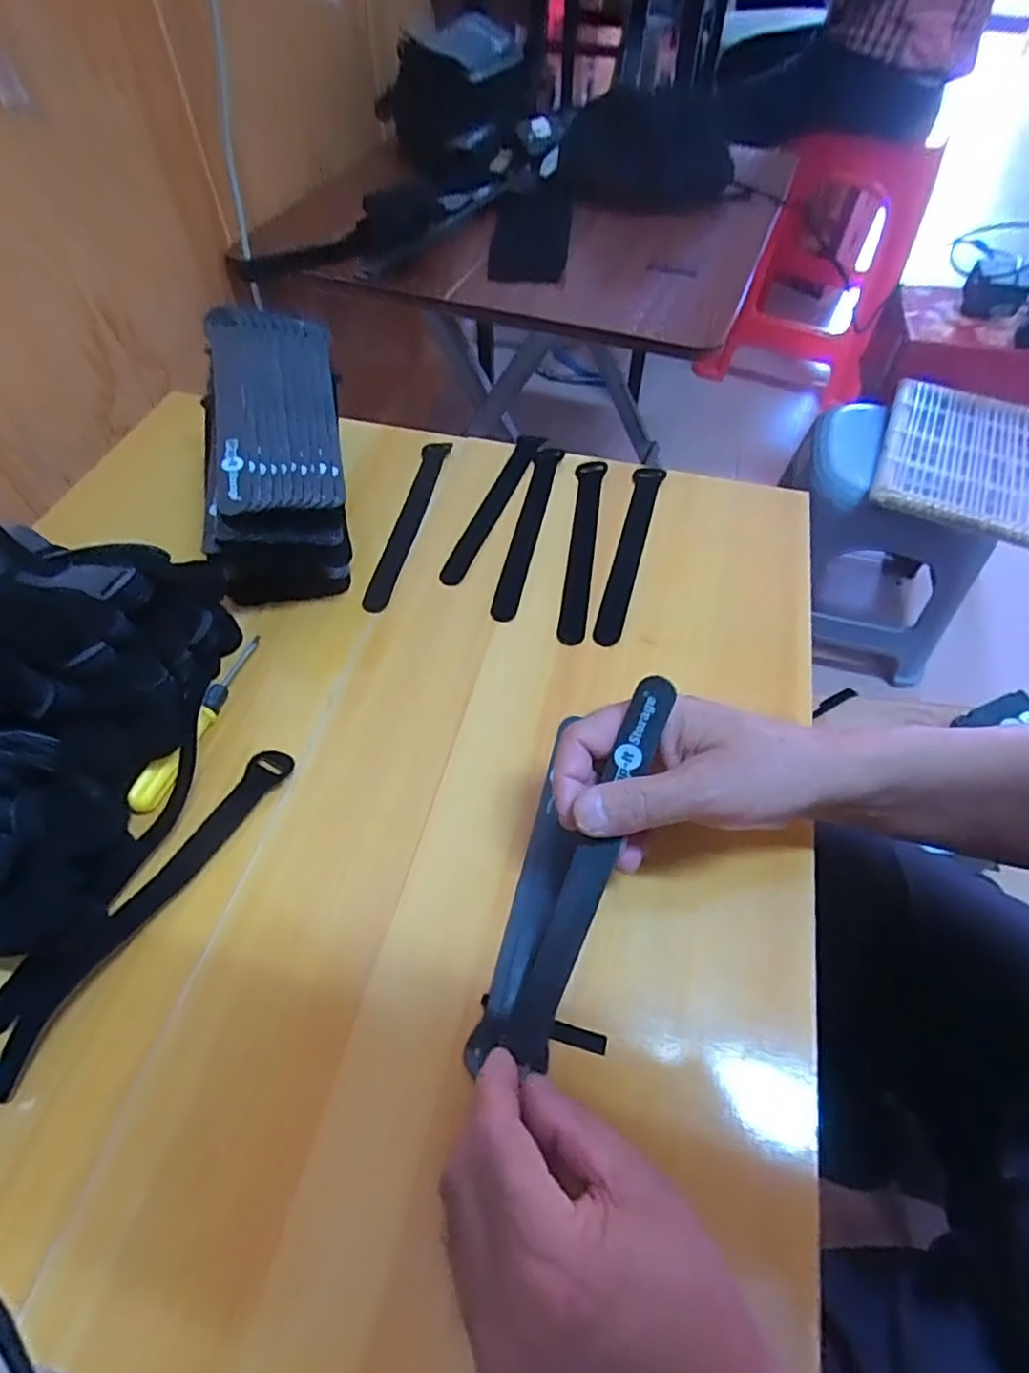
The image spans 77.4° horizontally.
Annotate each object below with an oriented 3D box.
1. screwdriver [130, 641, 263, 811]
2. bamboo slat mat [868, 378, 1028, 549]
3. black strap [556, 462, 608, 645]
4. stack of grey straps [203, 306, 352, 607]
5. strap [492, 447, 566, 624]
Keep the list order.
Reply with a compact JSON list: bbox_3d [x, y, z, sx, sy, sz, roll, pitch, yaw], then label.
[{"bbox_3d":[-0.188,0.019,0.390,0.015,0.016,0.126,17,57,10],"label":"screwdriver"},{"bbox_3d":[0.608,-0.303,0.850,0.219,0.030,0.291,21,58,13],"label":"bamboo slat mat"},{"bbox_3d":[0.051,-0.107,0.490,0.022,0.012,0.187,8,55,5],"label":"black strap"},{"bbox_3d":[-0.165,-0.171,0.462,0.097,0.099,0.210,-4,69,-3],"label":"stack of grey straps"},{"bbox_3d":[0.009,-0.123,0.502,0.022,0.009,0.190,11,56,7],"label":"strap"}]

